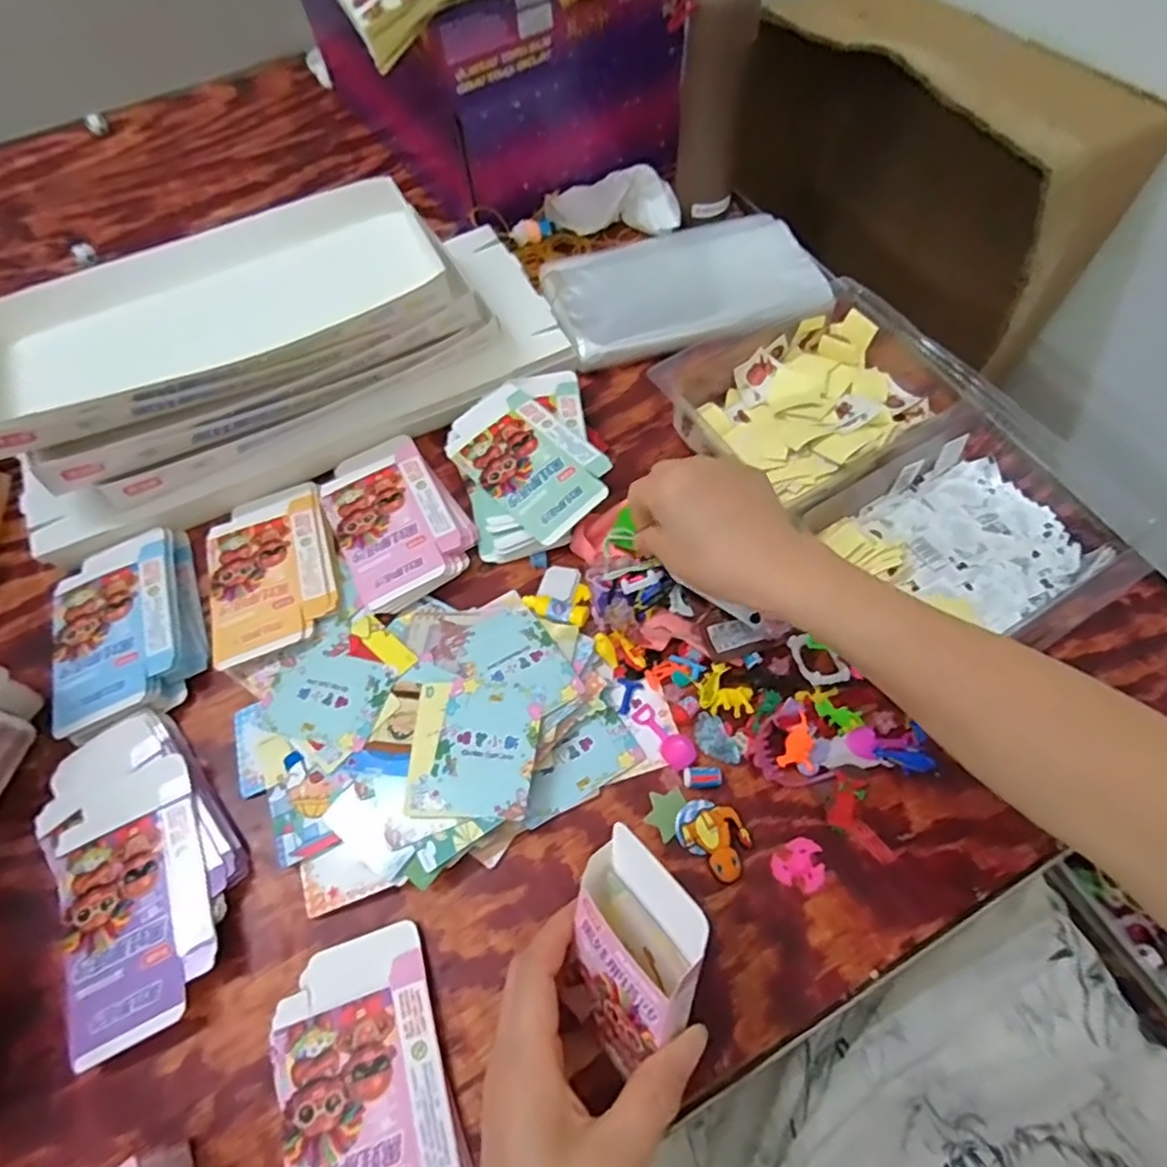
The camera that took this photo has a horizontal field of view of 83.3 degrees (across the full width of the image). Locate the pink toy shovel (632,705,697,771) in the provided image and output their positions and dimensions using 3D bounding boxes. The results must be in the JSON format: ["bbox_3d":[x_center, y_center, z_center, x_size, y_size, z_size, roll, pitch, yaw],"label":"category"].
[{"bbox_3d":[0.053,0.100,0.430,0.020,0.006,0.049,-36,66,-15],"label":"pink toy shovel"}]

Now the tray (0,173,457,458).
[{"bbox_3d":[-0.284,-0.214,0.498,0.339,0.033,0.172,-22,63,-10],"label":"tray"}]

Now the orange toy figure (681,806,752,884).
[{"bbox_3d":[0.084,0.156,0.398,0.032,0.010,0.039,-36,66,-15],"label":"orange toy figure"}]

